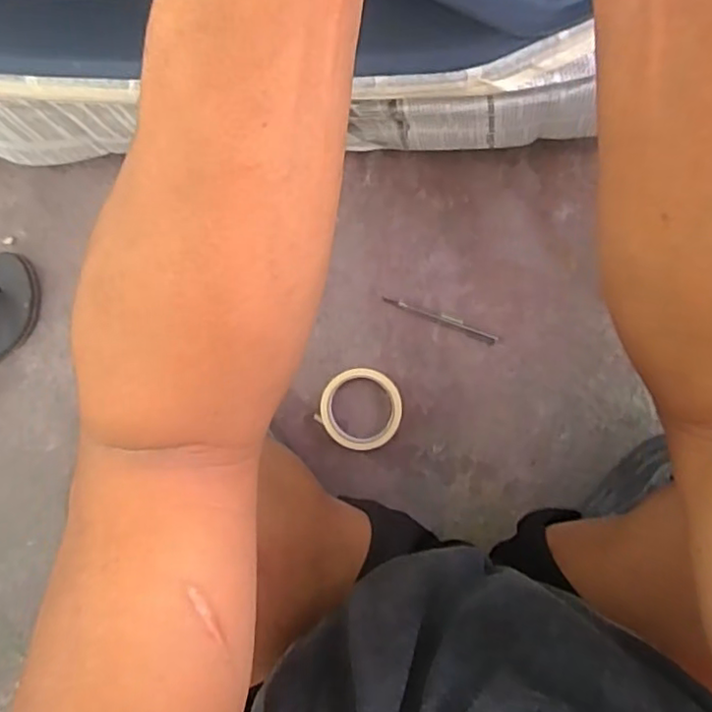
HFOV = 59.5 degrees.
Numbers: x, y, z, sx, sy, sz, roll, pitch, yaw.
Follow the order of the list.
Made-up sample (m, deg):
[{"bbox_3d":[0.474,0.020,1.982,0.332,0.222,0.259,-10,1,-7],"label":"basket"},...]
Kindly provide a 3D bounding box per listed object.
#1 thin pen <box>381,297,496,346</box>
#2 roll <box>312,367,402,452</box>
[{"bbox_3d":[0.102,-0.045,0.752,0.144,0.009,0.013,23,93,3],"label":"thin pen"},{"bbox_3d":[0.006,0.065,0.760,0.097,0.014,0.098,0,92,4],"label":"roll"}]

